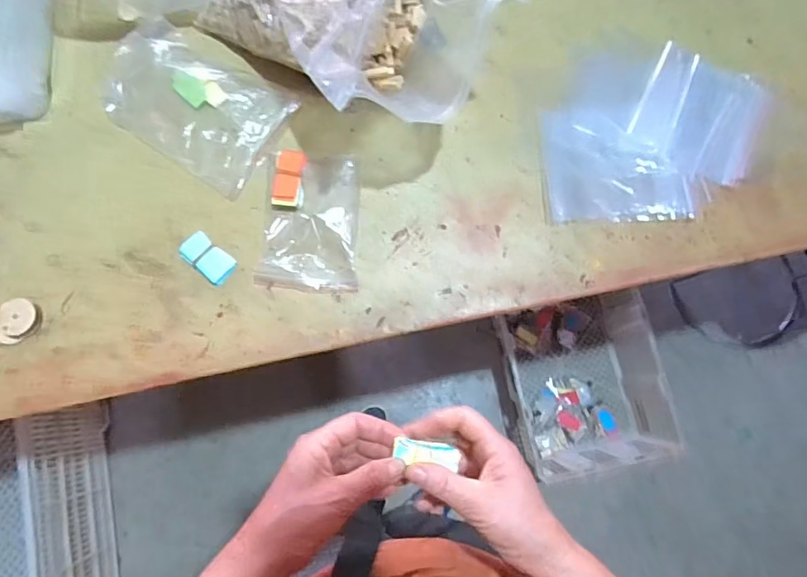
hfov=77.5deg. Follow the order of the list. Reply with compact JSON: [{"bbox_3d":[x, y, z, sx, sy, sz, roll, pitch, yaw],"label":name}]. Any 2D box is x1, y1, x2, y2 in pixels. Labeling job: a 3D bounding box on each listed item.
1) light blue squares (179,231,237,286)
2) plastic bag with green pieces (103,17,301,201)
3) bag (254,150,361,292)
[{"bbox_3d":[-0.234,-0.036,0.604,0.064,0.015,0.039,40,79,7],"label":"light blue squares"},{"bbox_3d":[-0.265,-0.235,0.634,0.221,0.034,0.145,33,79,6],"label":"plastic bag with green pieces"},{"bbox_3d":[-0.112,-0.086,0.610,0.113,0.029,0.170,4,77,-1],"label":"bag"}]

